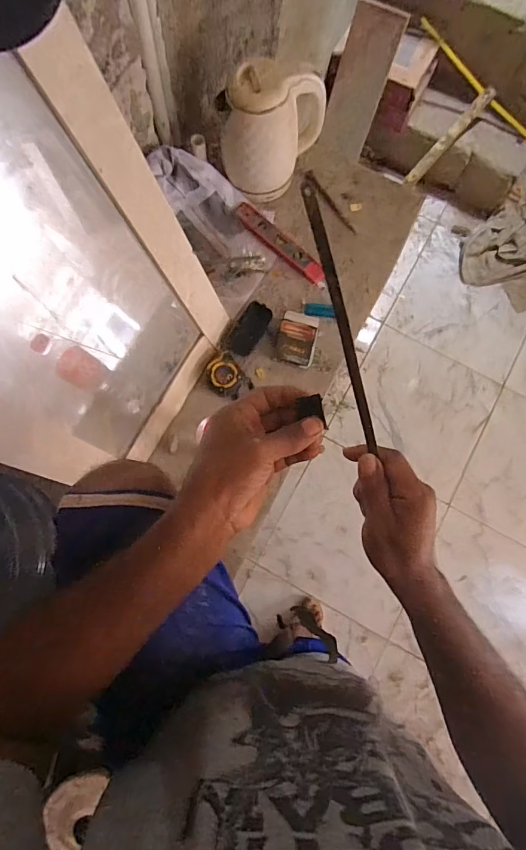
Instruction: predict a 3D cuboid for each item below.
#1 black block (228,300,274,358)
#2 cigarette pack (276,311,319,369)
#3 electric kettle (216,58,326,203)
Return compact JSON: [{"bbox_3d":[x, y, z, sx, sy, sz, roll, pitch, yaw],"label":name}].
[{"bbox_3d":[-0.026,-0.184,0.836,0.054,0.014,0.104,28,79,4],"label":"black block"},{"bbox_3d":[0.067,-0.165,0.829,0.071,0.027,0.099,9,78,0],"label":"cigarette pack"},{"bbox_3d":[0.016,-0.524,0.809,0.184,0.194,0.136,4,78,-1],"label":"electric kettle"}]

